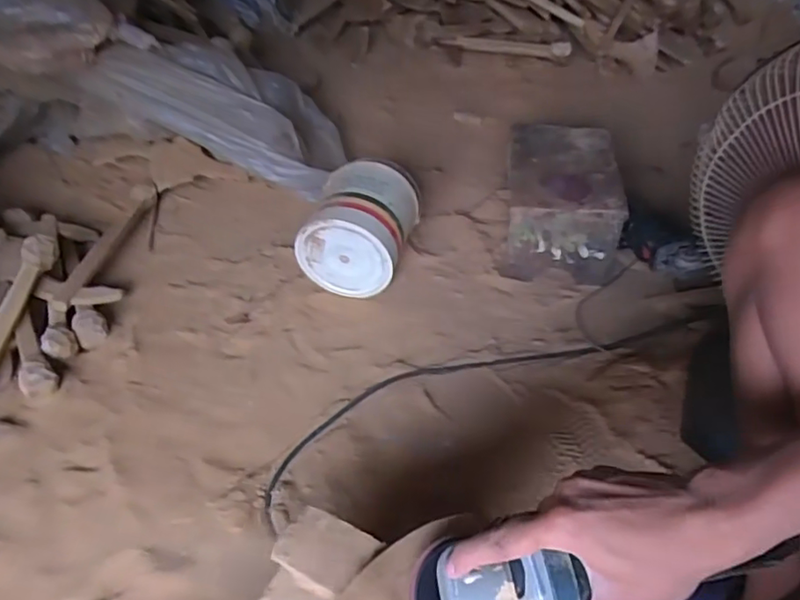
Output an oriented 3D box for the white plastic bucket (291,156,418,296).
[{"bbox_3d":[-0.071,-0.135,1.062,0.173,0.184,0.210,11,42,13],"label":"white plastic bucket"}]

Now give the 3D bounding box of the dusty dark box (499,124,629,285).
[{"bbox_3d":[0.304,-0.185,1.105,0.194,0.189,0.272,4,41,4],"label":"dusty dark box"}]

